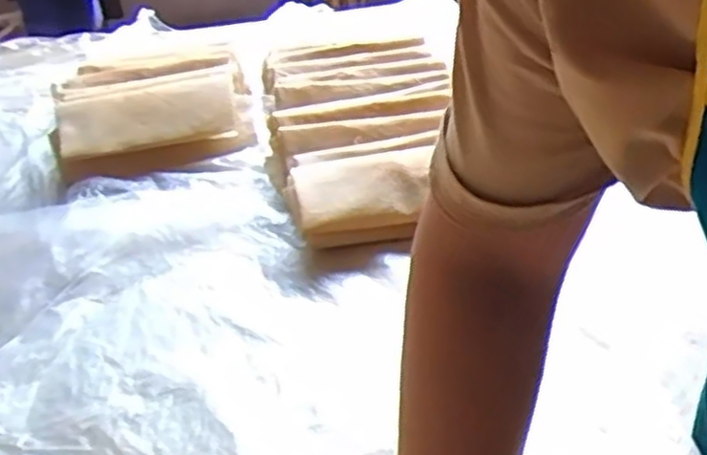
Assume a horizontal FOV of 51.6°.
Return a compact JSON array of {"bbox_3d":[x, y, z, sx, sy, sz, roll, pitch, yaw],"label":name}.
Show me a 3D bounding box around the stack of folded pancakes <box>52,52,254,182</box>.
[{"bbox_3d":[-0.294,-0.180,1.099,0.270,0.082,0.287,-13,34,-8],"label":"stack of folded pancakes"}]

